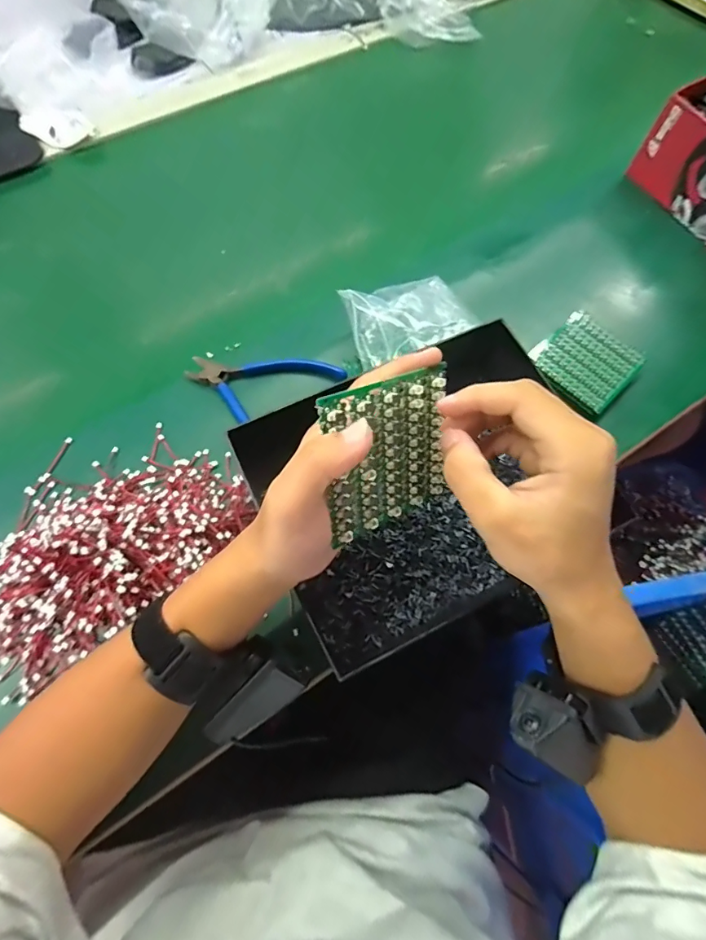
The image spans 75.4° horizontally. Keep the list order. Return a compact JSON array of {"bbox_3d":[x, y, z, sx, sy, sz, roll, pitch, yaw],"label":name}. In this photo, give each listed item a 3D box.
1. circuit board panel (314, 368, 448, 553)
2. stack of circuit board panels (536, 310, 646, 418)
[{"bbox_3d":[0.021,-0.009,0.247,0.082,0.080,0.005,-22,30,-33],"label":"circuit board panel"},{"bbox_3d":[0.227,-0.104,0.442,0.081,0.009,0.090,39,72,15],"label":"stack of circuit board panels"}]

